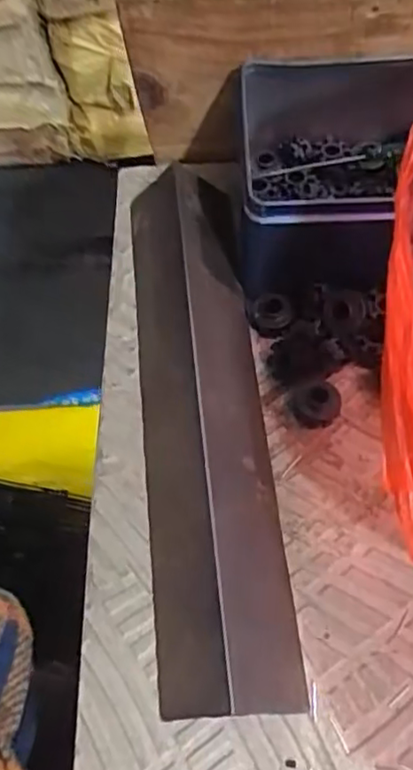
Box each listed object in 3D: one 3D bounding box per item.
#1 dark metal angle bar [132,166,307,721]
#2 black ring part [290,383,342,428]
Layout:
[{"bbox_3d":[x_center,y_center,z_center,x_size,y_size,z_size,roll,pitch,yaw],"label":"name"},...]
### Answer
[{"bbox_3d":[-0.003,0.004,0.264,0.049,0.030,0.232,-6,59,1],"label":"dark metal angle bar"},{"bbox_3d":[0.045,0.009,0.266,0.019,0.013,0.015,-4,59,2],"label":"black ring part"}]

